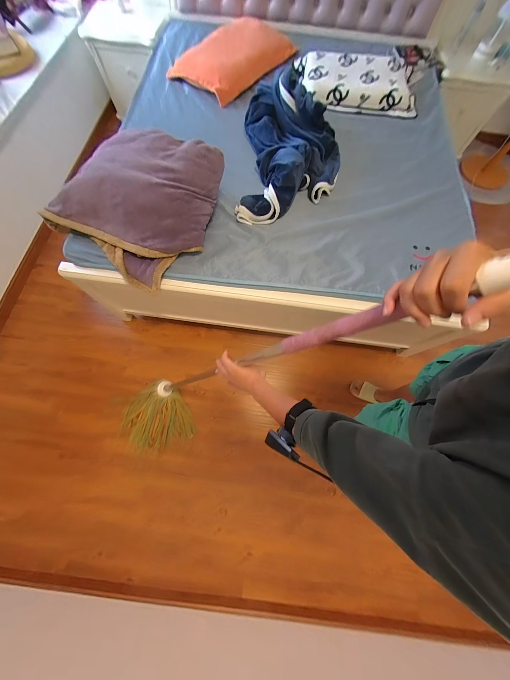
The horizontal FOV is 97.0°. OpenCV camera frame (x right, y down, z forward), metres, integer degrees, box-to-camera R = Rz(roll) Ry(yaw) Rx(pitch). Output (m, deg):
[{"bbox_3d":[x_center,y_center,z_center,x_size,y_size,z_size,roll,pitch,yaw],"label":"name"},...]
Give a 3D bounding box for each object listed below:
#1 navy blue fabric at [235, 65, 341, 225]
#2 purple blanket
[{"bbox_3d":[0.174,-0.923,1.035,0.440,0.152,0.809,3,70,-1],"label":"navy blue fabric"},{"bbox_3d":[-0.487,-0.554,0.883,0.620,0.231,0.533,25,72,7],"label":"purple blanket"}]

